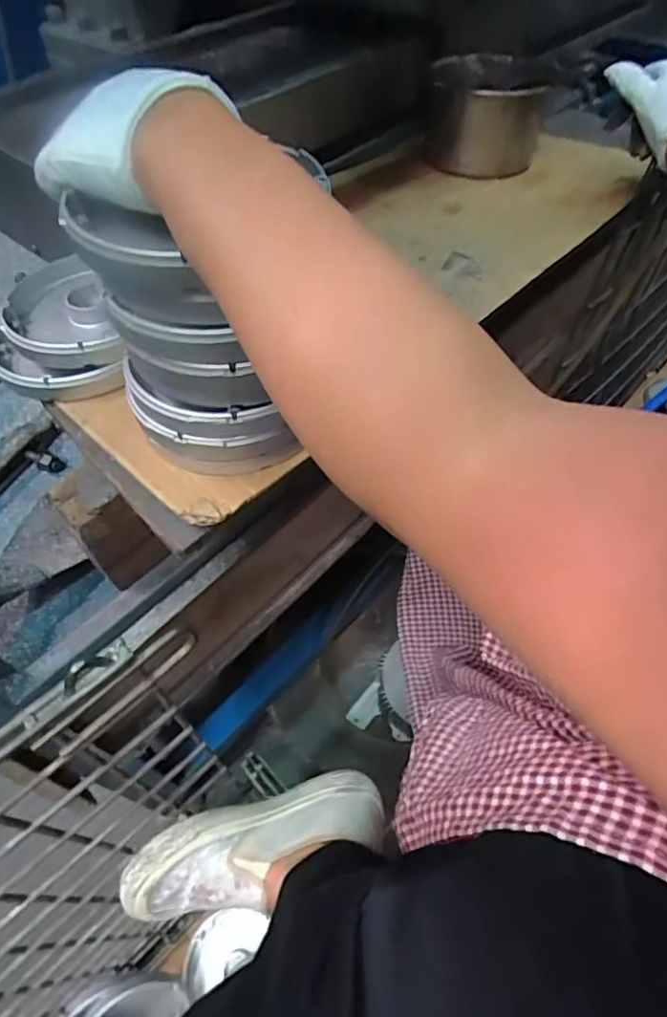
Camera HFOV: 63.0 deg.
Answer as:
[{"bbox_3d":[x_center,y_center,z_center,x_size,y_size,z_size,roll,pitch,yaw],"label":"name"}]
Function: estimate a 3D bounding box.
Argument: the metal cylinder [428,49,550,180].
[{"bbox_3d":[0.185,-0.499,0.691,0.131,0.086,0.141,-3,54,0],"label":"metal cylinder"}]

